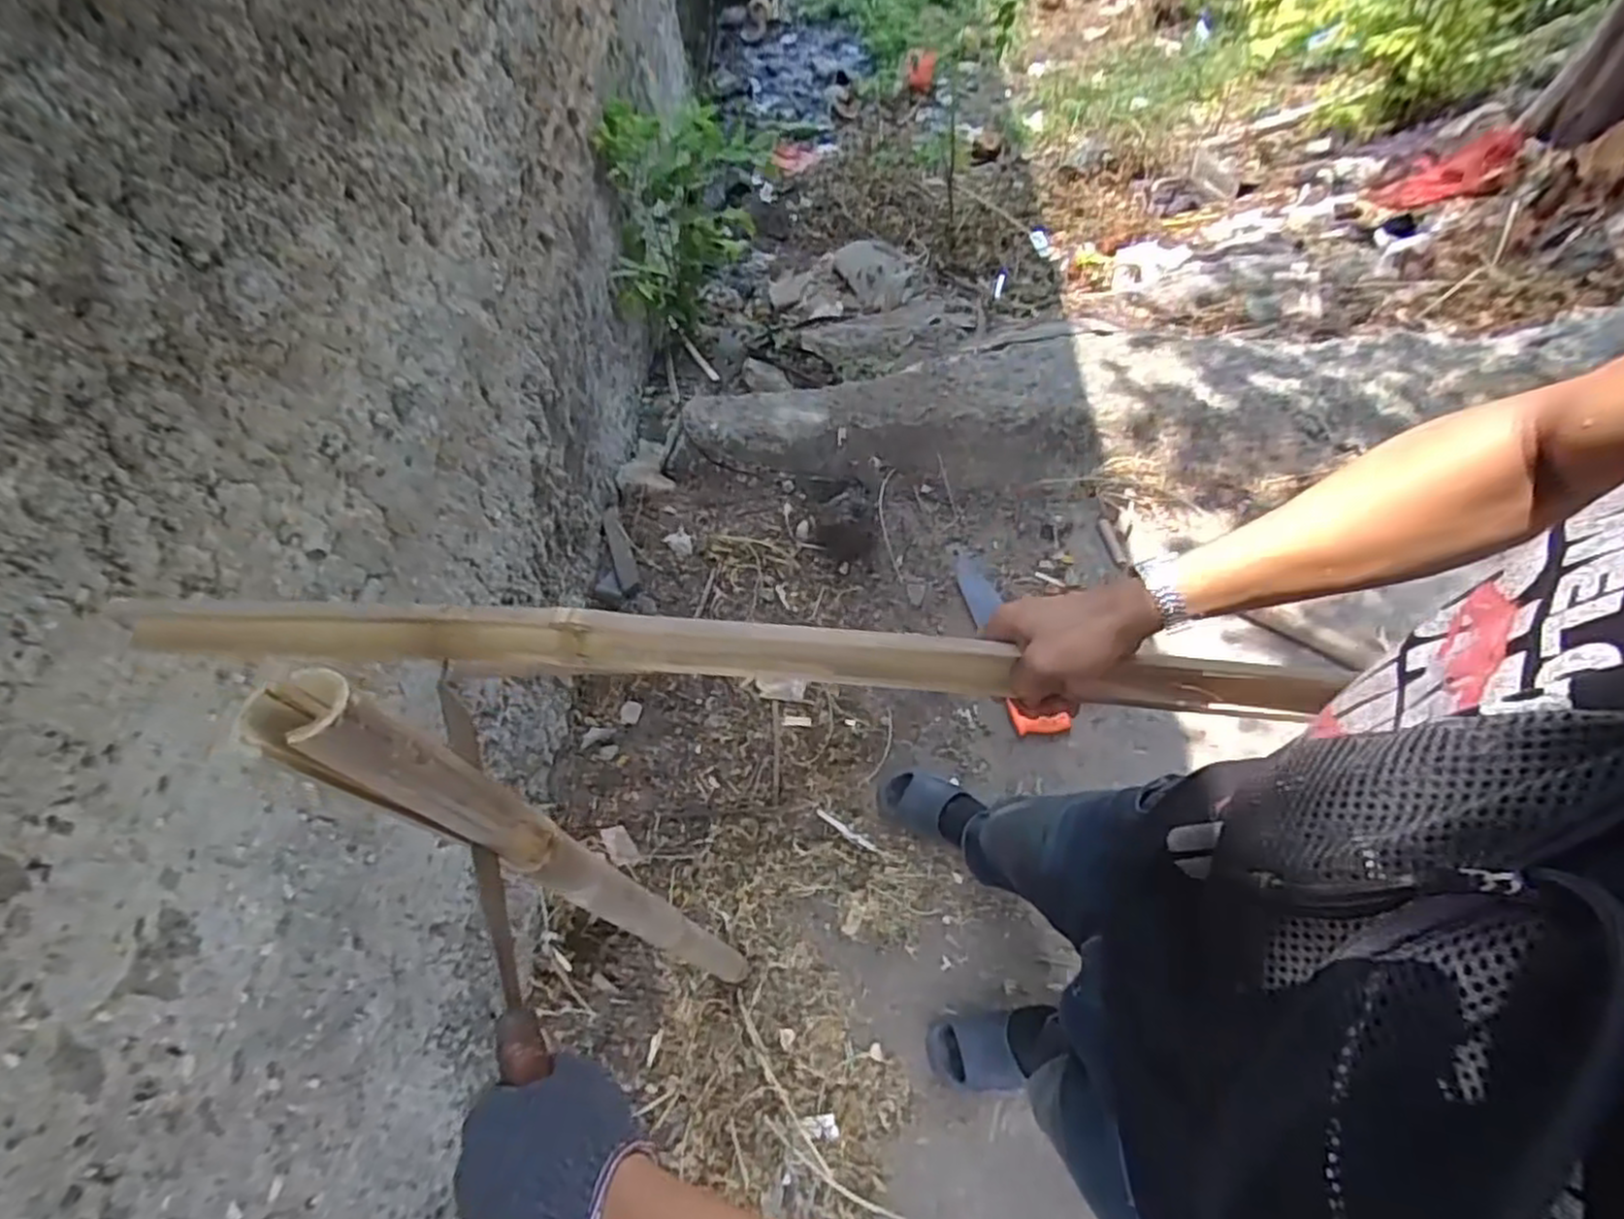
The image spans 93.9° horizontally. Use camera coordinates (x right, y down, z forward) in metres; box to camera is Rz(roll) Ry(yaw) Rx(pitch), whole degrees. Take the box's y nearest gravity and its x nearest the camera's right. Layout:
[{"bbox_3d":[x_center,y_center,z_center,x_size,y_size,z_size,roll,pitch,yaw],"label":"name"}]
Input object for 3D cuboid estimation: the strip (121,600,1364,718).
[{"bbox_3d":[-0.056,0.032,0.581,0.891,0.059,0.032,4,63,-1],"label":"strip"}]

